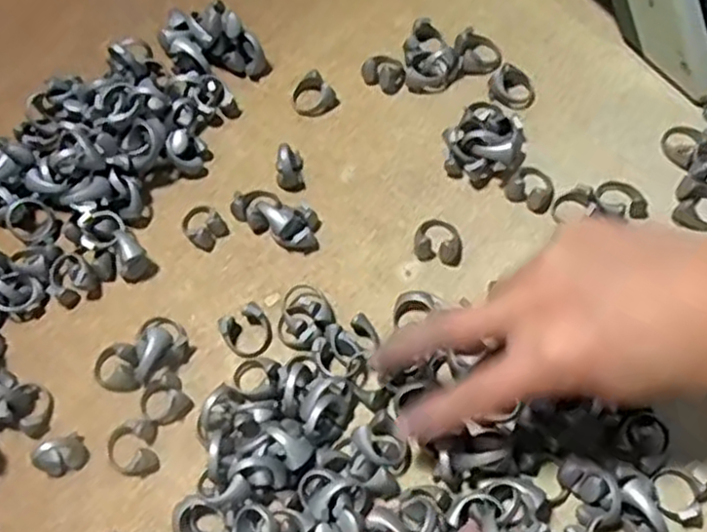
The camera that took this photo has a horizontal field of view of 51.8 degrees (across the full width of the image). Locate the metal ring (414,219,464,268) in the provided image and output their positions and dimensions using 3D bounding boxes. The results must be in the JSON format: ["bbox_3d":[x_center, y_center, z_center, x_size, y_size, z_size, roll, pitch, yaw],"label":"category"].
[{"bbox_3d":[0.044,-0.014,0.371,0.025,0.010,0.024,-1,65,2],"label":"metal ring"}]

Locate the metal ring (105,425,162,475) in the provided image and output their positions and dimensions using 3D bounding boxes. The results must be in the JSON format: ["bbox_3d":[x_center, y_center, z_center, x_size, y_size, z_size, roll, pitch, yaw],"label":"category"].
[{"bbox_3d":[-0.103,0.086,0.334,0.028,0.009,0.018,41,73,19],"label":"metal ring"}]

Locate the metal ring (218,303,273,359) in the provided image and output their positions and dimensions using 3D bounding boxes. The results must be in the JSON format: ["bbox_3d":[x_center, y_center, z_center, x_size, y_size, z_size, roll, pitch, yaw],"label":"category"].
[{"bbox_3d":[-0.051,0.032,0.356,0.022,0.010,0.025,-29,67,-11],"label":"metal ring"}]

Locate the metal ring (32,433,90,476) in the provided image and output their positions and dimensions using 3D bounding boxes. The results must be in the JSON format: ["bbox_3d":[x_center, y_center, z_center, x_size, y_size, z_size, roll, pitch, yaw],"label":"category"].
[{"bbox_3d":[-0.133,0.086,0.330,0.020,0.020,0.013,-34,68,-13],"label":"metal ring"}]

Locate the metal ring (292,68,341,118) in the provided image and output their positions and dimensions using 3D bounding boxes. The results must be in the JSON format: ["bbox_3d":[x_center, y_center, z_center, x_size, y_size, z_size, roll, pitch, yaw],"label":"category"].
[{"bbox_3d":[-0.023,-0.096,0.407,0.022,0.011,0.022,-1,65,2],"label":"metal ring"}]

